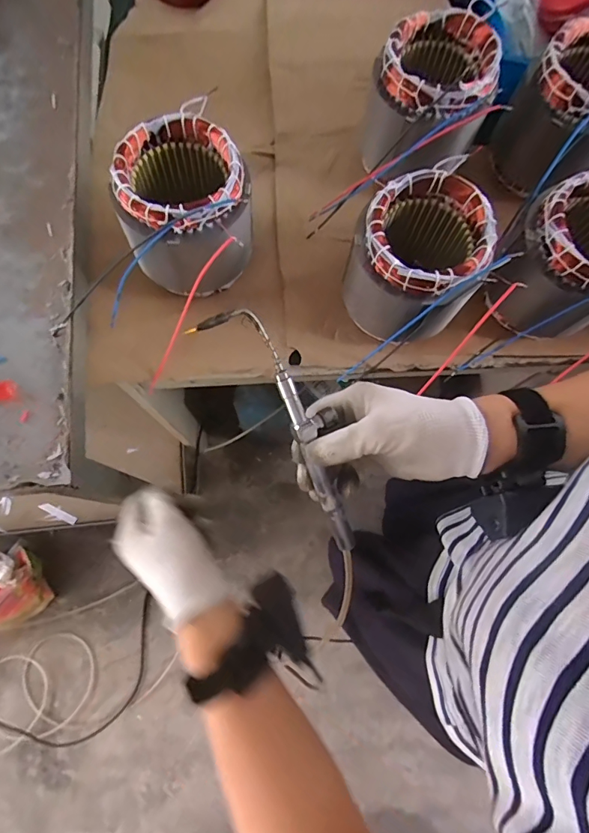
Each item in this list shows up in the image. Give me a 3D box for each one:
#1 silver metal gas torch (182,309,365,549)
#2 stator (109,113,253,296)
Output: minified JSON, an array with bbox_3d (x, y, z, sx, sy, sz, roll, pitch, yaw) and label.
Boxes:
[{"bbox_3d":[0.005,0.013,0.304,0.055,0.018,0.191,-29,107,-6],"label":"silver metal gas torch"},{"bbox_3d":[-0.123,-0.244,0.538,0.142,0.156,0.147,-6,74,-2],"label":"stator"}]

